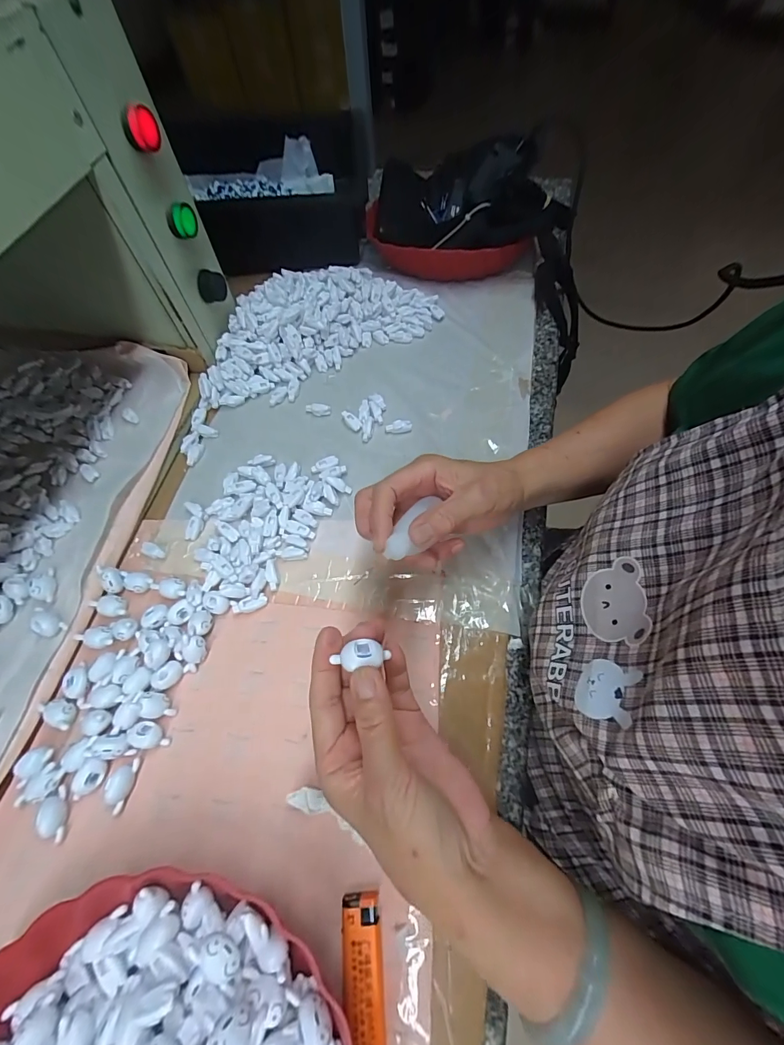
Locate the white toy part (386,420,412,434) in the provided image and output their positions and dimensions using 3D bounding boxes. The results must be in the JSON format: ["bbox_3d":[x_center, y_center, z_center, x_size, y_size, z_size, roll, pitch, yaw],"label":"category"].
[{"bbox_3d":[0.008,-0.104,0.431,0.030,0.008,0.015,-13,64,-6],"label":"white toy part"}]

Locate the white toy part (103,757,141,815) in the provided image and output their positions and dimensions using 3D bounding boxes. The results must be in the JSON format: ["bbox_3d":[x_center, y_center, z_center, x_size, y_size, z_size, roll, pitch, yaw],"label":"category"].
[{"bbox_3d":[-0.199,0.192,0.288,0.016,0.010,0.033,3,63,2],"label":"white toy part"}]

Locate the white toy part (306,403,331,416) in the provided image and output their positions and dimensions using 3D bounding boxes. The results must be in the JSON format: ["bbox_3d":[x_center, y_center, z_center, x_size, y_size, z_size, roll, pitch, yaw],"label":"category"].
[{"bbox_3d":[-0.084,-0.127,0.449,0.030,0.013,0.010,10,63,6],"label":"white toy part"}]

